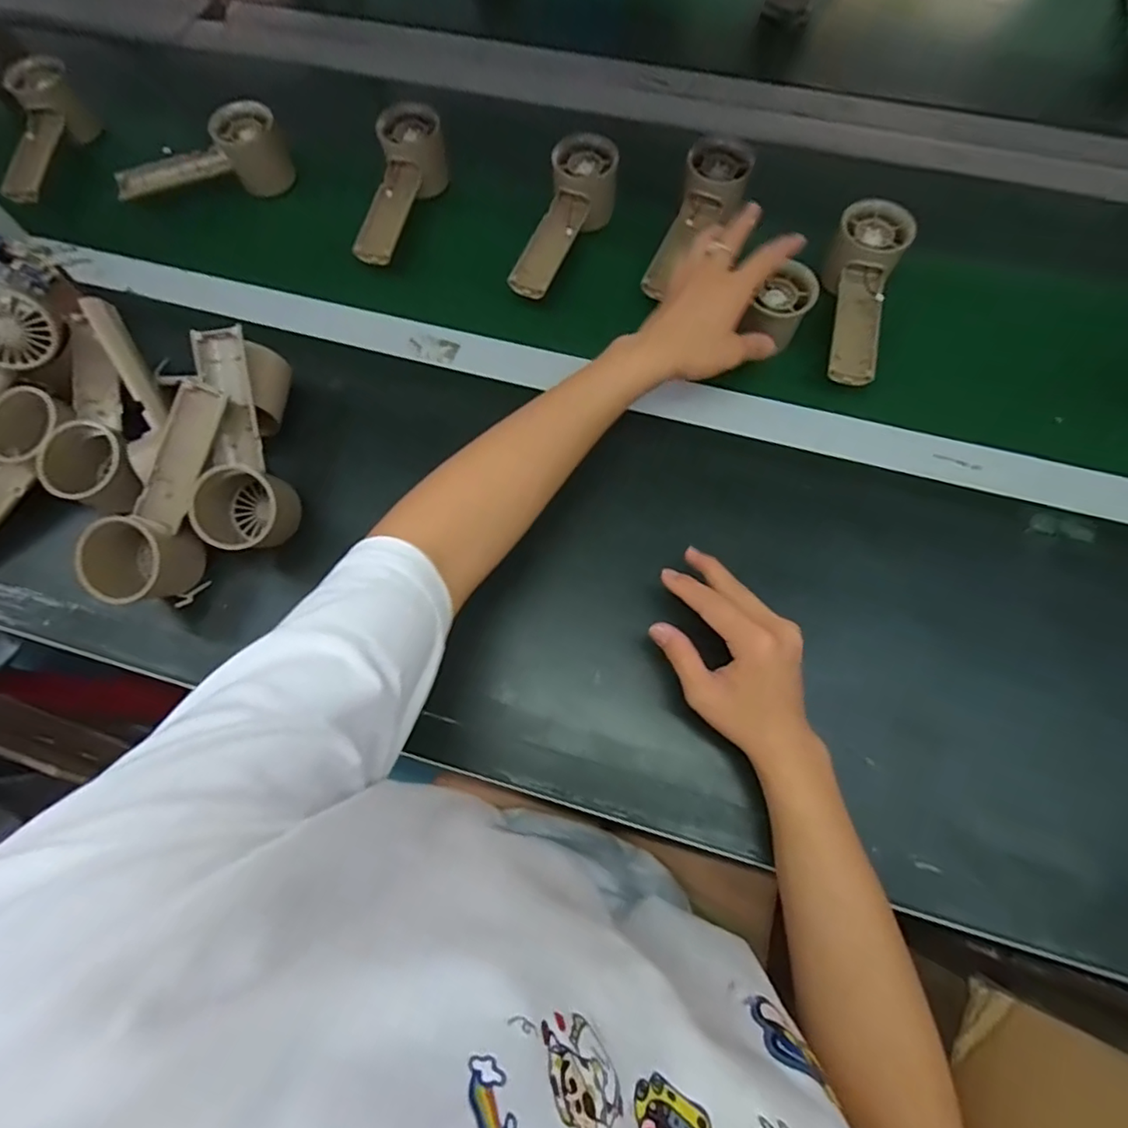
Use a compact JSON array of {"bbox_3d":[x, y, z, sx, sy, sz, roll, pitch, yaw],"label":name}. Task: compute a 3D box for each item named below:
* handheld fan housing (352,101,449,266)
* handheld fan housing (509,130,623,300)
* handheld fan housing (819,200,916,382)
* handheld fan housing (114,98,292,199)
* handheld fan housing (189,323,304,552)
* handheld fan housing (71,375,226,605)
[{"bbox_3d":[-0.147,-0.341,0.534,0.057,0.049,0.154,7,72,5],"label":"handheld fan housing"},{"bbox_3d":[0.004,-0.302,0.507,0.056,0.041,0.153,17,73,8],"label":"handheld fan housing"},{"bbox_3d":[0.238,-0.218,0.469,0.053,0.042,0.149,15,73,8],"label":"handheld fan housing"},{"bbox_3d":[-0.344,-0.384,0.556,0.155,0.057,0.048,-17,71,-3],"label":"handheld fan housing"},{"bbox_3d":[-0.234,-0.090,0.426,0.057,0.065,0.158,-5,95,0],"label":"handheld fan housing"},{"bbox_3d":[-0.277,-0.048,0.413,0.049,0.050,0.157,23,90,10],"label":"handheld fan housing"}]

